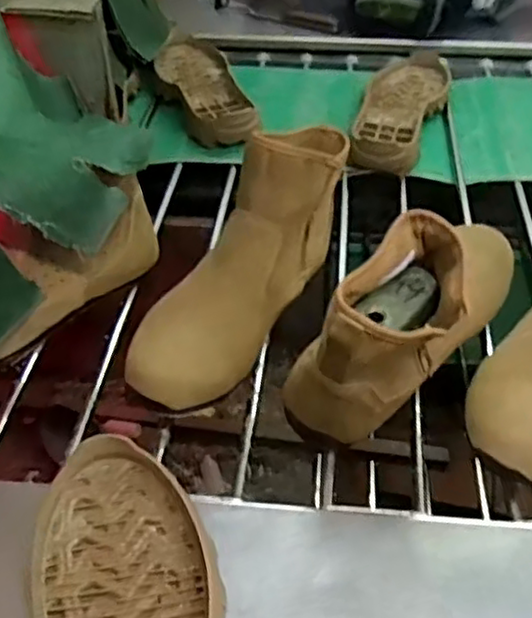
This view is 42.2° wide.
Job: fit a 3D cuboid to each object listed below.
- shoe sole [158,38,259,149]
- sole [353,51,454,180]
[{"bbox_3d":[-0.086,-0.309,0.967,0.107,0.041,0.314,-12,46,-13],"label":"shoe sole"},{"bbox_3d":[0.186,-0.279,0.939,0.108,0.043,0.316,13,46,12],"label":"sole"}]

